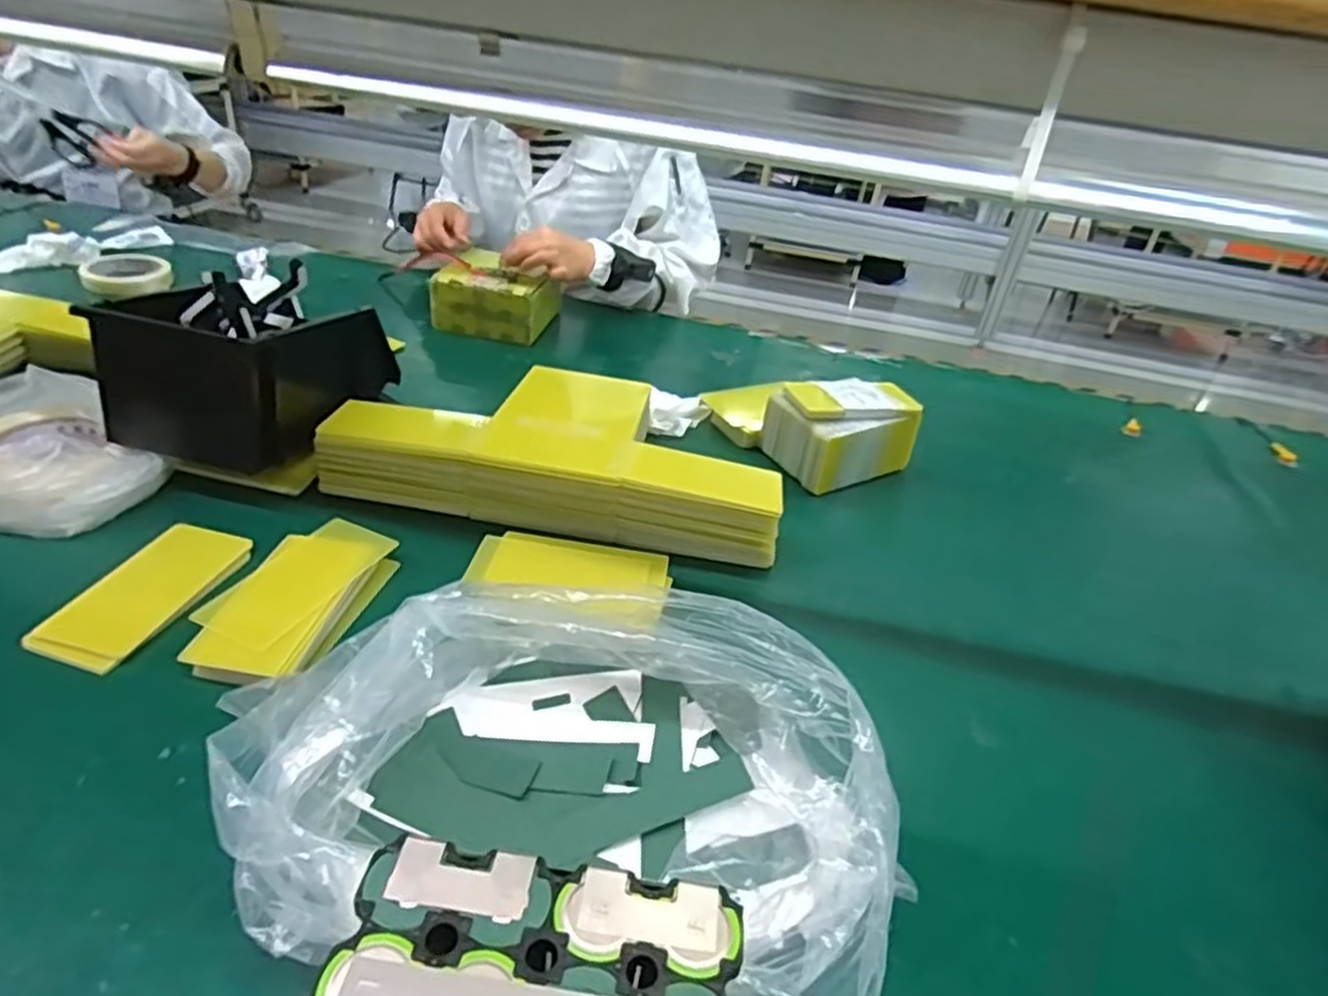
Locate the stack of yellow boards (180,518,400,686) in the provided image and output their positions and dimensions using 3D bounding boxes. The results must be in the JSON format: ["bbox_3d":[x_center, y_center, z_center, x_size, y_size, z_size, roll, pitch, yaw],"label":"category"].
[{"bbox_3d":[-0.279,0.077,0.568,0.094,0.030,0.163,9,33,2],"label":"stack of yellow boards"}]

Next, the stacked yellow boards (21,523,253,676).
[{"bbox_3d":[-0.389,0.070,0.565,0.078,0.010,0.147,13,34,7],"label":"stacked yellow boards"}]

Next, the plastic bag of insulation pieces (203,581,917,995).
[{"bbox_3d":[-0.052,0.147,0.405,0.323,0.122,0.205,10,33,3],"label":"plastic bag of insulation pieces"}]

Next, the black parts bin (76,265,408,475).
[{"bbox_3d":[-0.382,-0.130,0.720,0.161,0.139,0.222,10,33,3],"label":"black parts bin"}]

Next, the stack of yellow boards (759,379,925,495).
[{"bbox_3d":[0.195,-0.075,0.834,0.147,0.086,0.100,-12,38,-28],"label":"stack of yellow boards"}]

